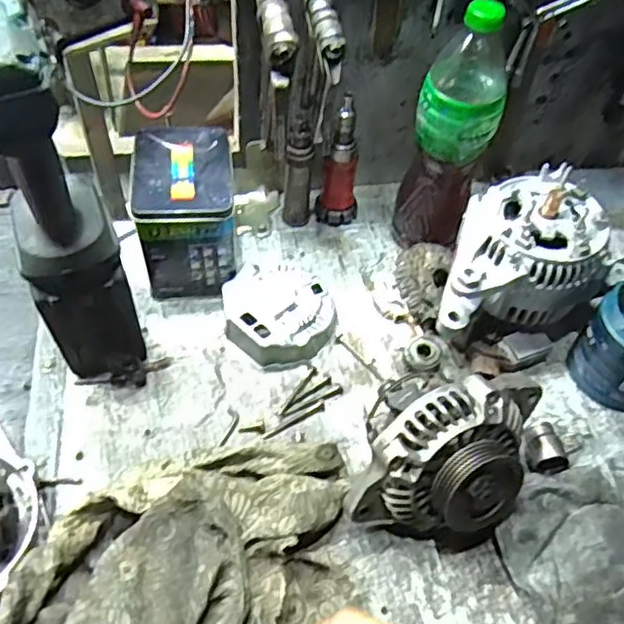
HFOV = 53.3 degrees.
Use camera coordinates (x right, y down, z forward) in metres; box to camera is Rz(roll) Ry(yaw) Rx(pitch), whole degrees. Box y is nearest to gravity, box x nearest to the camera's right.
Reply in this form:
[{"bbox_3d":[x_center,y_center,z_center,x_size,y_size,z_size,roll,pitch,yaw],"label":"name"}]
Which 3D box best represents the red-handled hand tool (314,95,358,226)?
[{"bbox_3d":[0.033,-0.159,0.684,0.043,0.149,0.033,12,51,5],"label":"red-handled hand tool"}]

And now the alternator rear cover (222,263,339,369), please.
[{"bbox_3d":[-0.033,-0.001,0.627,0.106,0.035,0.106,37,57,22],"label":"alternator rear cover"}]

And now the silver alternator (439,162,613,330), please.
[{"bbox_3d":[0.194,-0.057,0.595,0.158,0.103,0.113,-6,52,-10],"label":"silver alternator"}]

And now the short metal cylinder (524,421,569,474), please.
[{"bbox_3d":[0.207,0.119,0.552,0.033,0.024,0.049,0,52,-6],"label":"short metal cylinder"}]

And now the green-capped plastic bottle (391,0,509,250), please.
[{"bbox_3d":[0.138,-0.176,0.611,0.075,0.248,0.070,16,52,8],"label":"green-capped plastic bottle"}]

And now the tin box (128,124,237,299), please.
[{"bbox_3d":[-0.128,-0.102,0.642,0.094,0.127,0.133,-5,52,-9],"label":"tin box"}]

